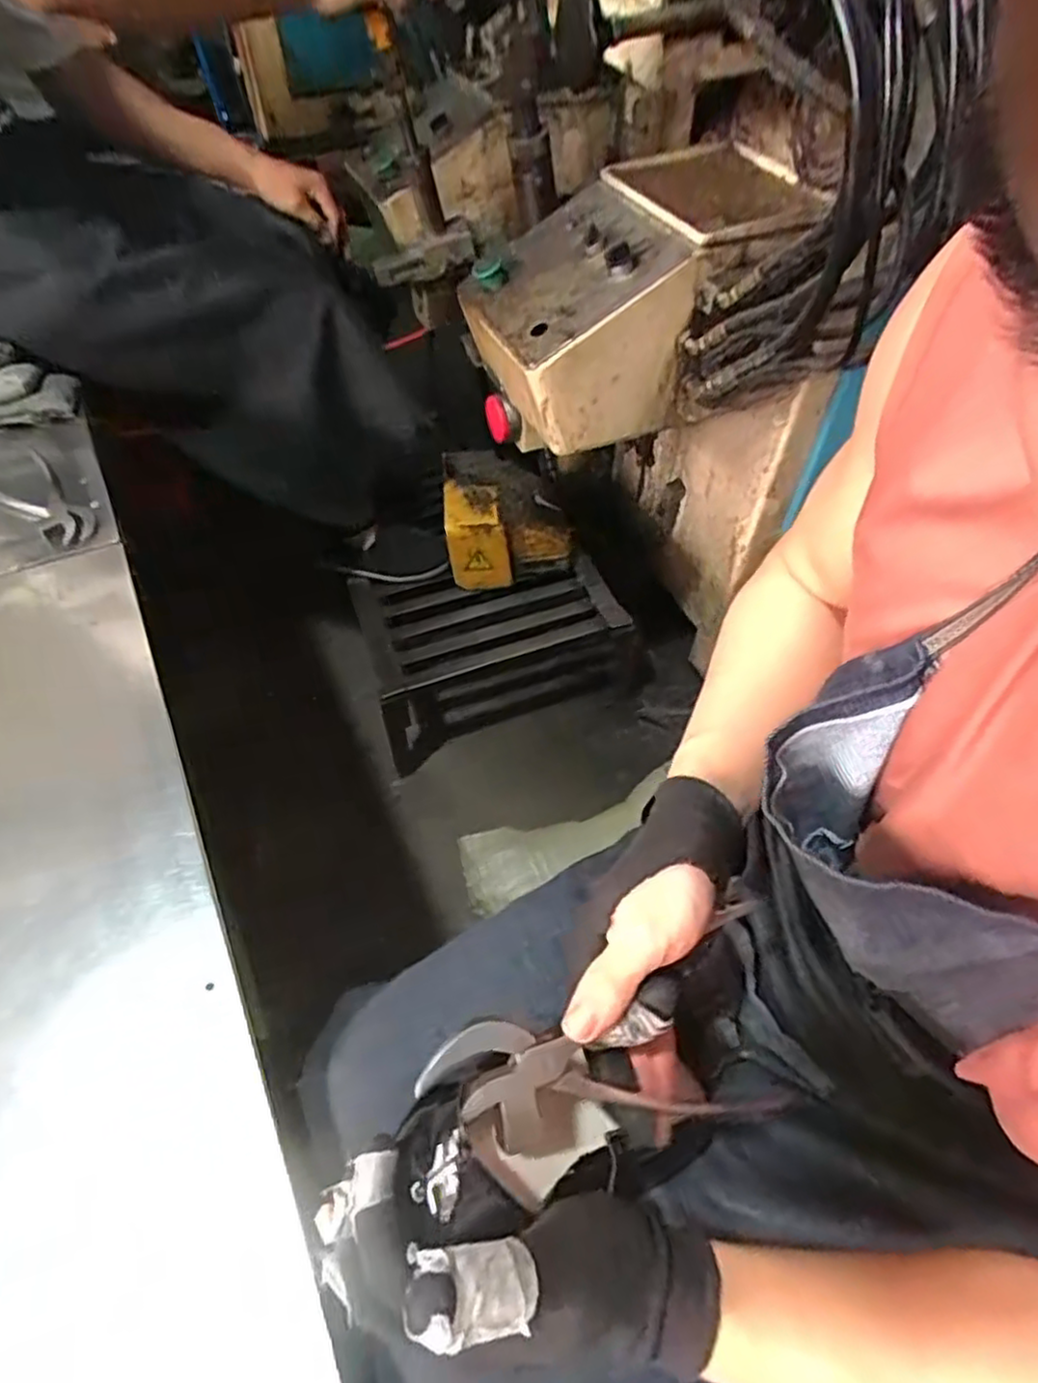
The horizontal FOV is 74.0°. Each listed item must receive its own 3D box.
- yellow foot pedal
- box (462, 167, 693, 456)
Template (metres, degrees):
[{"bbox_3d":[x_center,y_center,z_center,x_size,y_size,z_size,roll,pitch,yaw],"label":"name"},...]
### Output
[{"bbox_3d":[-0.029,-0.321,1.296,0.229,0.158,0.211,-8,54,-7],"label":"yellow foot pedal"},{"bbox_3d":[0.057,-0.441,0.882,0.204,0.260,0.236,-20,56,-15],"label":"box"}]

